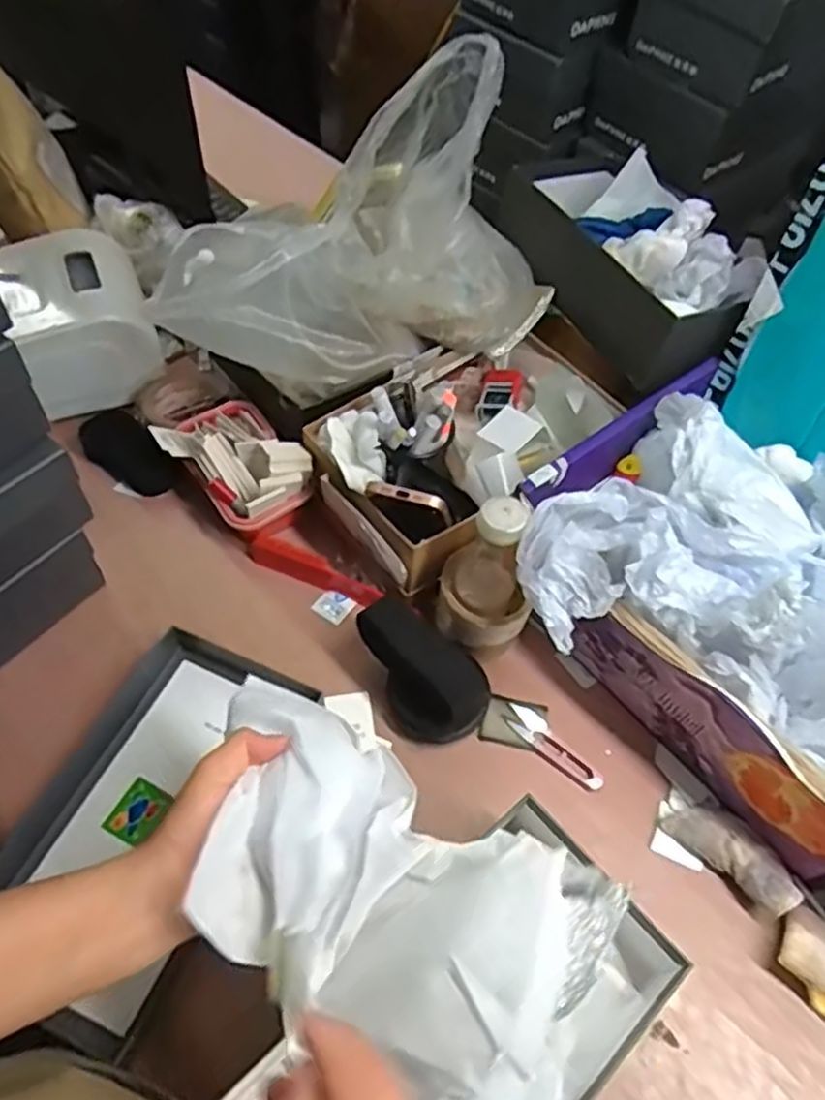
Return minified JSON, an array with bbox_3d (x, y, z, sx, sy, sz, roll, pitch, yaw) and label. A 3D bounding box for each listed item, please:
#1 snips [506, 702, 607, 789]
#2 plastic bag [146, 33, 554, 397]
[{"bbox_3d":[0.131,0.179,0.673,0.102,0.008,0.028,36,61,19],"label":"snips"},{"bbox_3d":[-0.057,-0.320,0.727,0.405,0.254,0.184,-21,60,-17],"label":"plastic bag"}]

